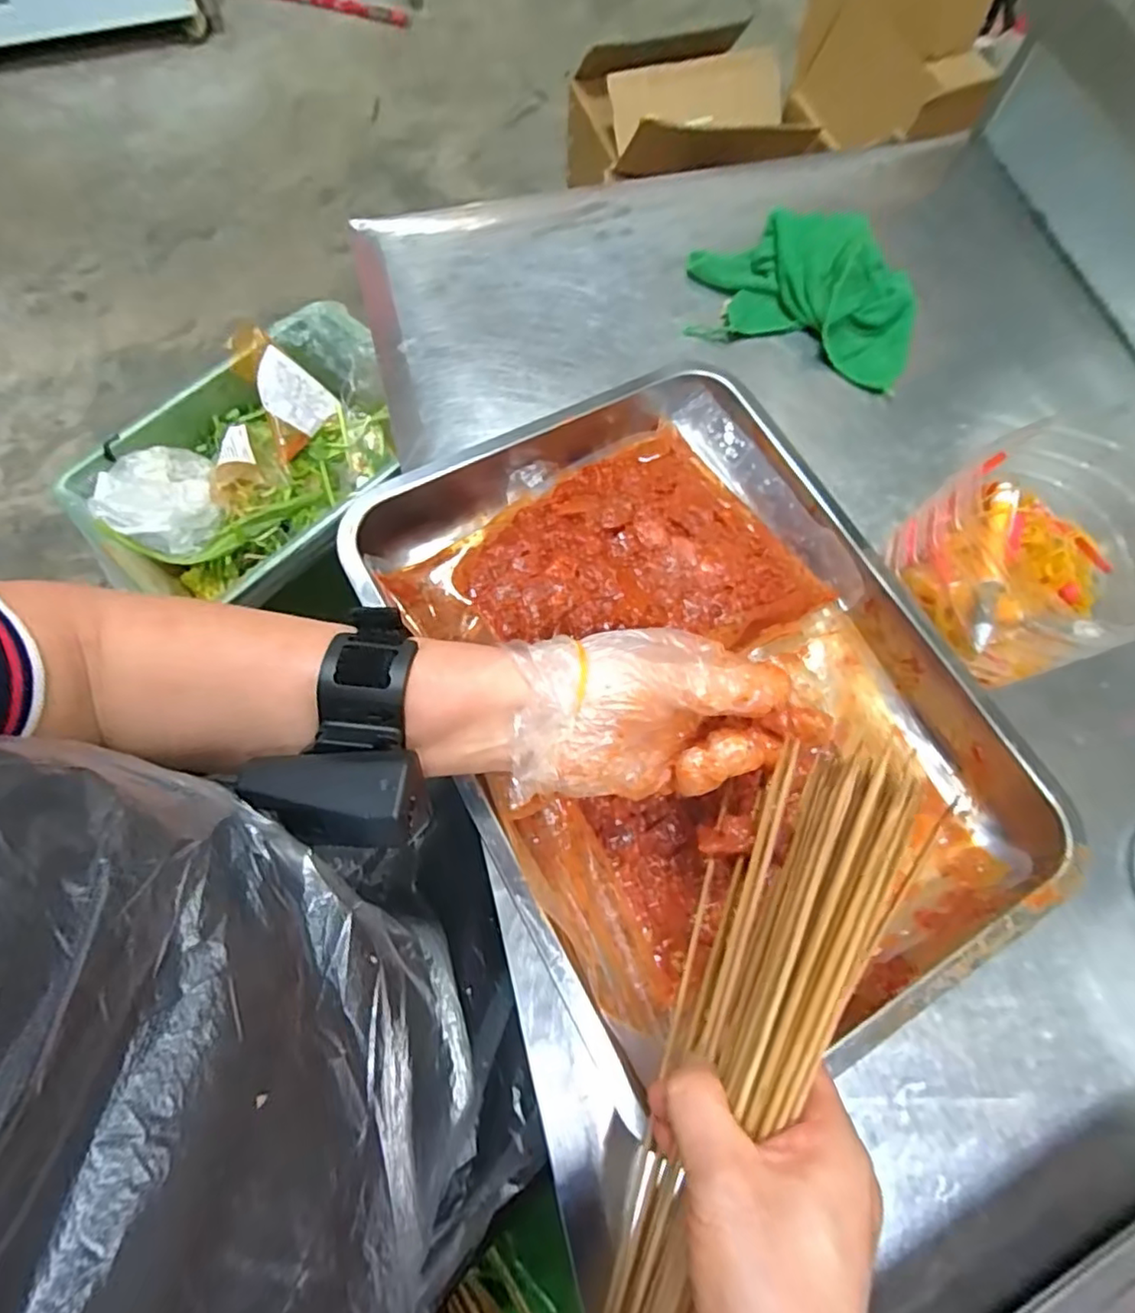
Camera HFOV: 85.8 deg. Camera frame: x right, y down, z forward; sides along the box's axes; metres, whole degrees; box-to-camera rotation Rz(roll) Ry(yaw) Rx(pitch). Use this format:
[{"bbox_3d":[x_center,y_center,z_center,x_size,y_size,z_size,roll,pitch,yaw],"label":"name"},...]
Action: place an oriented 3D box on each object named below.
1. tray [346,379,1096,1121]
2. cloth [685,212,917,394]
[{"bbox_3d":[0.074,0.017,0.366,0.290,0.059,0.383,-28,75,-11],"label":"tray"},{"bbox_3d":[0.193,-0.296,0.491,0.180,0.046,0.120,18,72,4],"label":"cloth"}]

